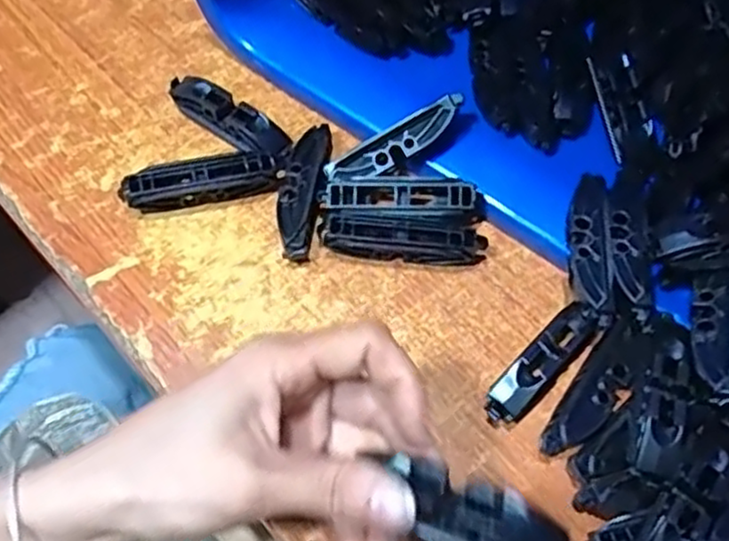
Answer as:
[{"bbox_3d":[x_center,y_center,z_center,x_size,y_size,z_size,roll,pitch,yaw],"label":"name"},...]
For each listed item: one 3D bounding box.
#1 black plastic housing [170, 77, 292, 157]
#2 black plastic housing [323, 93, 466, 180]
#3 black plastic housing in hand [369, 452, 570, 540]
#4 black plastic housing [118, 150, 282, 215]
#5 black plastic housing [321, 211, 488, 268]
[{"bbox_3d":[-0.074,-0.082,0.389,0.077,0.018,0.021,32,66,13],"label":"black plastic housing"},{"bbox_3d":[0.017,-0.065,0.365,0.076,0.011,0.016,-29,66,5],"label":"black plastic housing"},{"bbox_3d":[0.035,0.080,0.226,0.060,0.012,0.023,22,64,14],"label":"black plastic housing in hand"},{"bbox_3d":[-0.084,-0.046,0.368,0.077,0.018,0.018,-11,63,-8],"label":"black plastic housing"},{"bbox_3d":[0.020,-0.014,0.360,0.081,0.018,0.018,7,62,1],"label":"black plastic housing"}]

